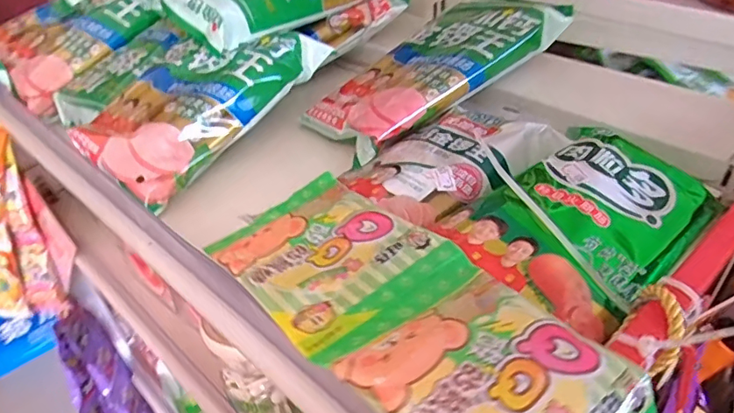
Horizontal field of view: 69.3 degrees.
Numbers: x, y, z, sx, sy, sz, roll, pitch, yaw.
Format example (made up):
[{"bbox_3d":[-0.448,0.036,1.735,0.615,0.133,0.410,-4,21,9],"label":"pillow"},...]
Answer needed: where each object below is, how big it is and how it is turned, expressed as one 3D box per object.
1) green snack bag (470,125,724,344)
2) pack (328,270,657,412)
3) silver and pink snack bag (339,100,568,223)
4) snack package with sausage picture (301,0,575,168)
[{"bbox_3d":[0.121,0.007,0.290,0.093,0.036,0.147,28,47,33],"label":"green snack bag"},{"bbox_3d":[0.051,0.073,0.197,0.084,0.034,0.093,-27,44,-27],"label":"pack"},{"bbox_3d":[0.059,-0.038,0.358,0.156,0.023,0.088,-31,46,-31],"label":"silver and pink snack bag"},{"bbox_3d":[0.055,-0.108,0.422,0.202,0.034,0.098,-35,46,-13],"label":"snack package with sausage picture"}]

